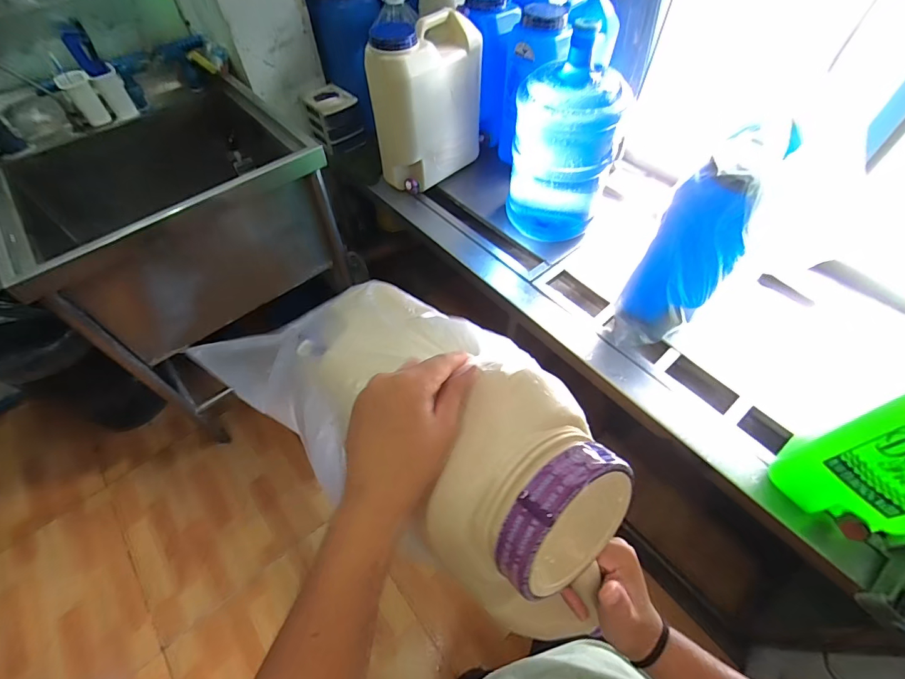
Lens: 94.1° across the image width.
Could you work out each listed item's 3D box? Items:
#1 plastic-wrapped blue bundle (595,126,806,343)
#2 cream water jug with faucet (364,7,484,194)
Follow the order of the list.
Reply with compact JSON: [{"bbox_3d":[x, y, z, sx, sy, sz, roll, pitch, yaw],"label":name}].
[{"bbox_3d":[0.460,-0.147,0.844,0.160,0.460,0.096,24,59,17],"label":"plastic-wrapped blue bundle"},{"bbox_3d":[-0.062,-0.698,1.242,0.153,0.413,0.335,38,64,24],"label":"cream water jug with faucet"}]

